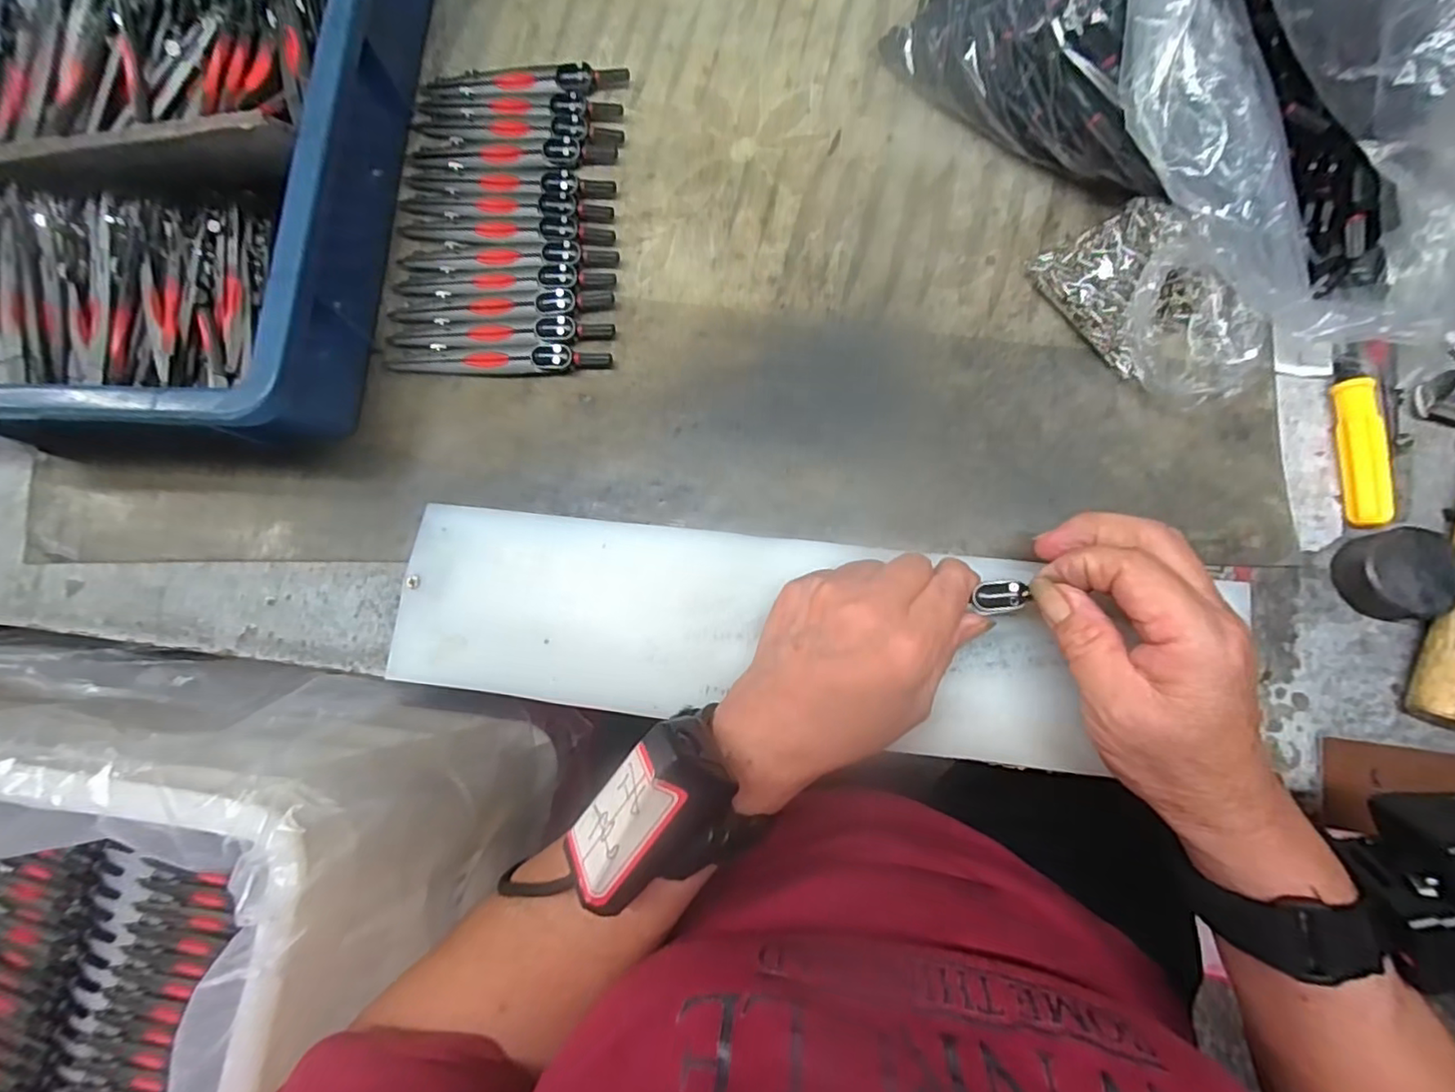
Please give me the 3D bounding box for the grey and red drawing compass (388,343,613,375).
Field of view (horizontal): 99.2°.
[{"bbox_3d":[-0.127,-0.102,0.340,0.125,0.013,0.014,-2,80,6],"label":"grey and red drawing compass"}]

